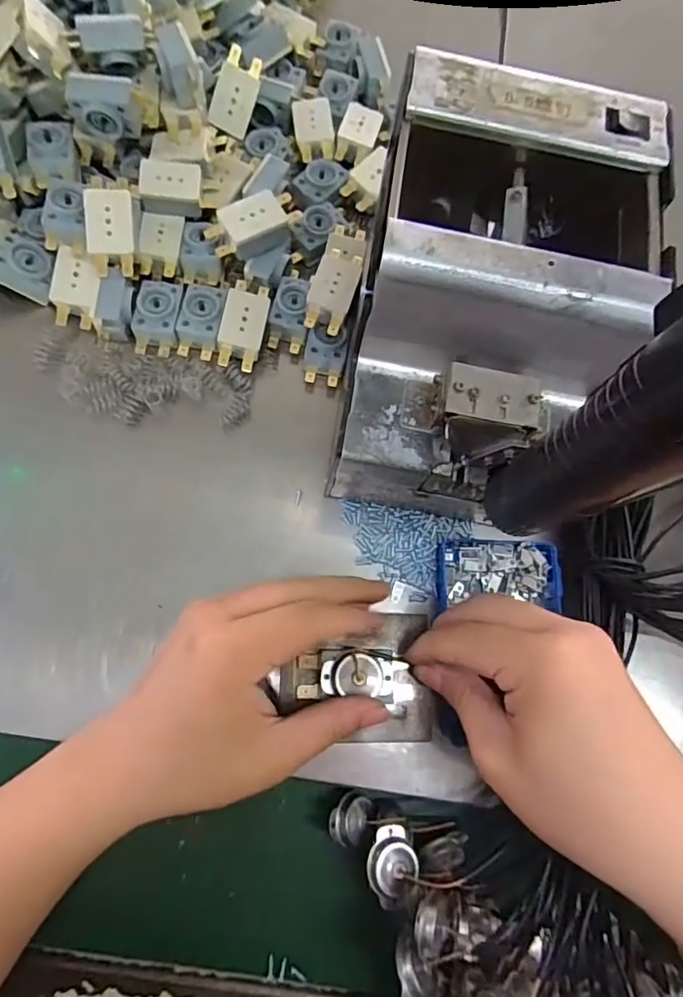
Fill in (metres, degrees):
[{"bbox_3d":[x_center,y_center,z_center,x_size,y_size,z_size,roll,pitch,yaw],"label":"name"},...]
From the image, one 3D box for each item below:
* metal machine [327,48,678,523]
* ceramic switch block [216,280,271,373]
[{"bbox_3d":[0.061,-0.092,0.272,0.133,0.143,0.192,12,82,-5],"label":"metal machine"},{"bbox_3d":[-0.062,-0.111,0.332,0.026,0.011,0.058,11,76,-3],"label":"ceramic switch block"}]

